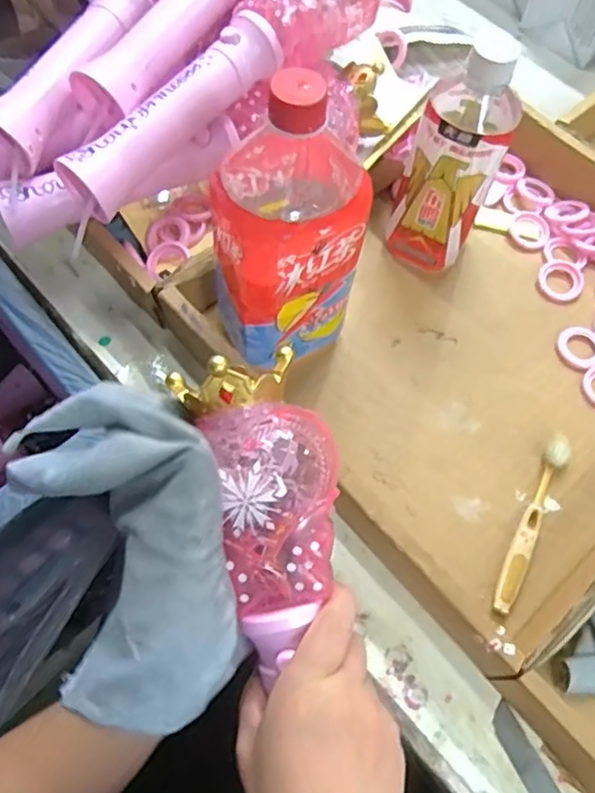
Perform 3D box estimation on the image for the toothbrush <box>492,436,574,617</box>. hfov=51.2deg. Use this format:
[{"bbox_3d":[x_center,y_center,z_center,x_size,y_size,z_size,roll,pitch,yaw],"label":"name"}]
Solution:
[{"bbox_3d":[0.165,0.087,0.435,0.016,0.013,0.137,26,66,10],"label":"toothbrush"}]

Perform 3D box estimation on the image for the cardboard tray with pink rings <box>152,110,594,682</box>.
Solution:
[{"bbox_3d":[0.148,-0.069,0.491,0.398,0.054,0.376,-37,71,-17],"label":"cardboard tray with pink rings"}]

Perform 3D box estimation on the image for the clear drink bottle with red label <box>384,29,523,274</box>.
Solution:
[{"bbox_3d":[0.121,-0.177,0.472,0.062,0.176,0.076,26,67,10],"label":"clear drink bottle with red label"}]

